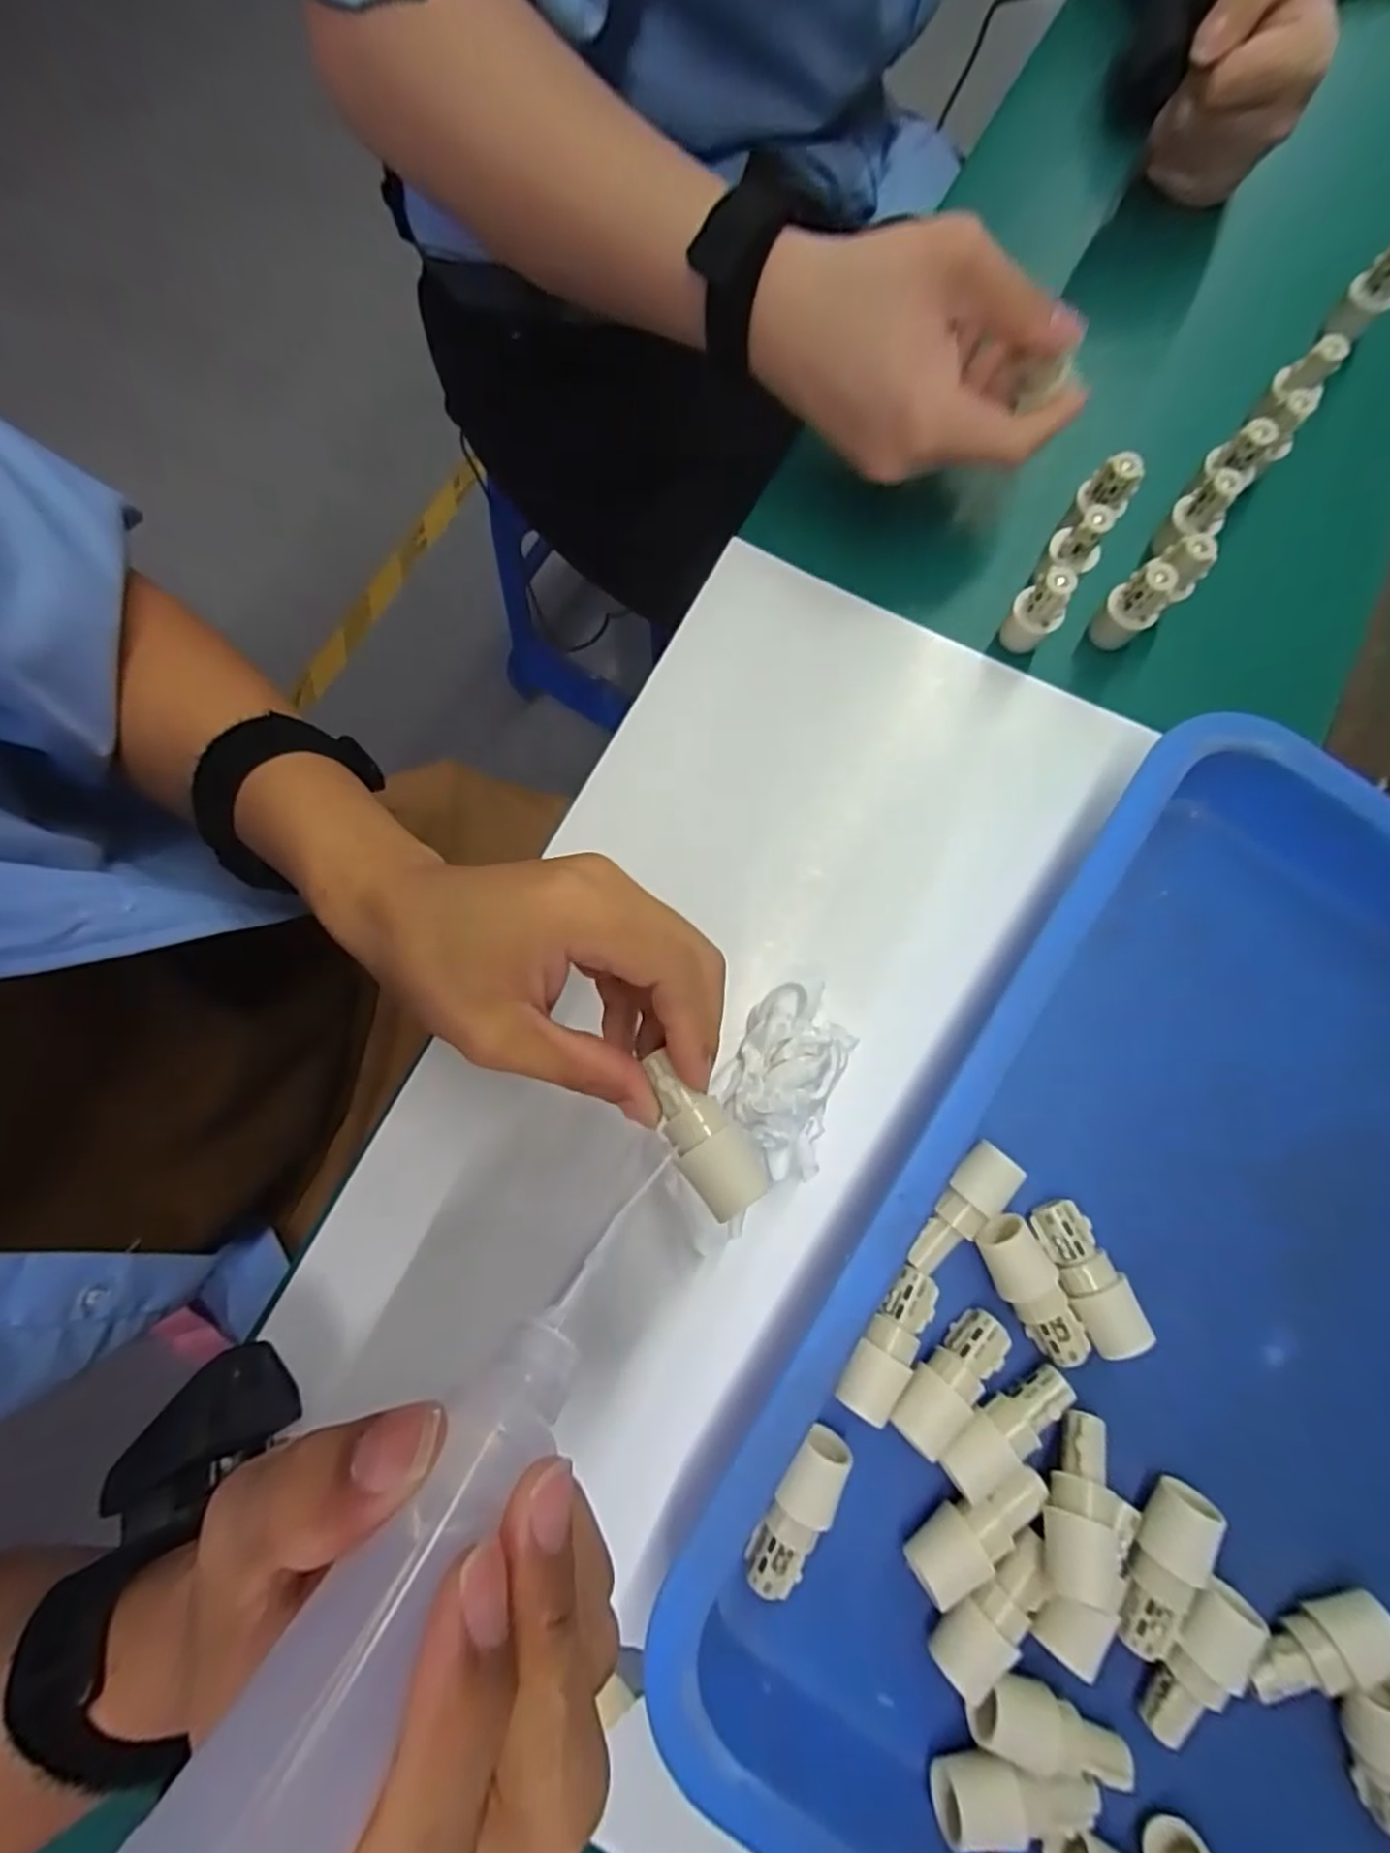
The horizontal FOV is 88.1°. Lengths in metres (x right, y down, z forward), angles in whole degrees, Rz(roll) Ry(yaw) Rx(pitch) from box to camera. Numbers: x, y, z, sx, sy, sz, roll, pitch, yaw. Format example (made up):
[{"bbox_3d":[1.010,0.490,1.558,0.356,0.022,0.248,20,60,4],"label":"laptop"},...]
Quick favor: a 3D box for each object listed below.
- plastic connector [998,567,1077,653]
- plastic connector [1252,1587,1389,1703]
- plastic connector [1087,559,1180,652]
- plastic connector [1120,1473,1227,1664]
[{"bbox_3d":[0.160,-0.147,0.335,0.018,0.038,0.016,-6,80,-4],"label":"plastic connector"},{"bbox_3d":[0.223,0.258,0.258,0.053,0.019,0.018,-17,81,-6],"label":"plastic connector"},{"bbox_3d":[0.207,-0.152,0.341,0.019,0.046,0.019,0,79,-3],"label":"plastic connector"},{"bbox_3d":[0.165,0.228,0.255,0.020,0.021,0.054,24,79,2],"label":"plastic connector"}]

